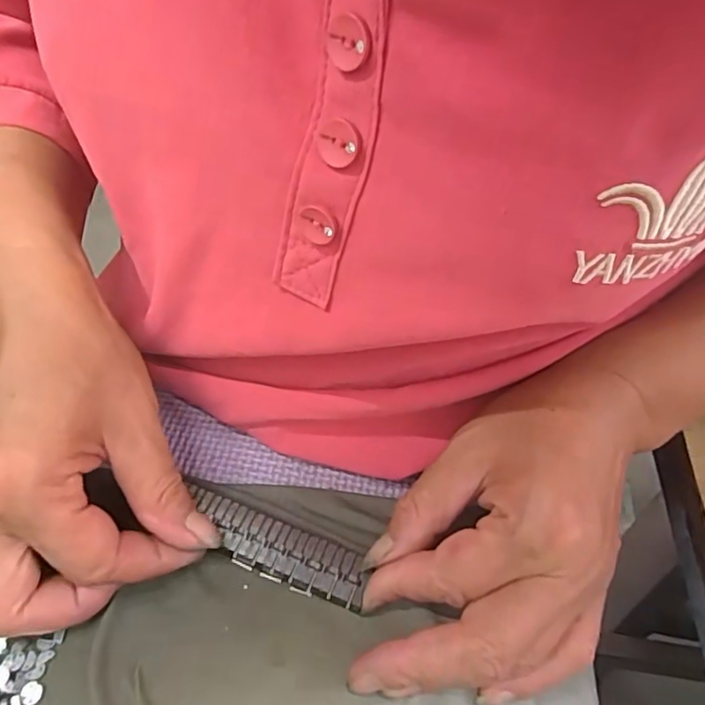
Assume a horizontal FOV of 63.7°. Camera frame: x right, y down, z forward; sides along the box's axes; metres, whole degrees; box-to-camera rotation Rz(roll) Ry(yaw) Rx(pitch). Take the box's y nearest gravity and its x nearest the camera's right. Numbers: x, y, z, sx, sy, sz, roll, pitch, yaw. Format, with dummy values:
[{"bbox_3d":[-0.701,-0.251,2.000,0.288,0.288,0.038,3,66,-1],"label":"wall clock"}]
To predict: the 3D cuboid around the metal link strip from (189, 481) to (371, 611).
[{"bbox_3d":[-0.032,0.077,0.226,0.077,0.010,0.022,23,51,14],"label":"metal link strip"}]

